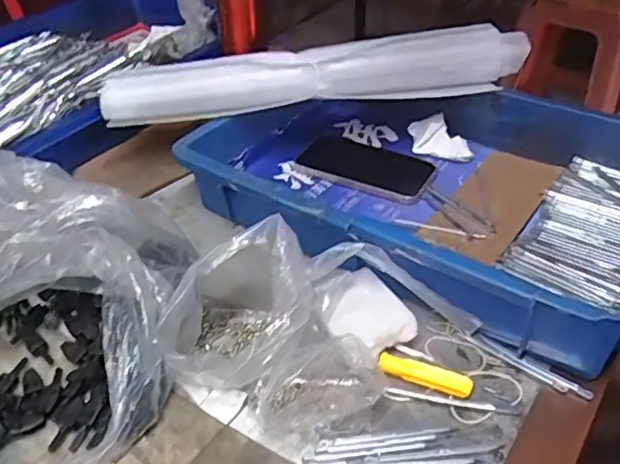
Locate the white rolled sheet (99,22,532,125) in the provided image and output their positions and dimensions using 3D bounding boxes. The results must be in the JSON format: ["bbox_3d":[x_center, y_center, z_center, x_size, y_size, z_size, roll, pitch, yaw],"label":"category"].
[{"bbox_3d":[0.007,-0.168,0.629,0.434,0.056,0.055,-4,40,-4],"label":"white rolled sheet"}]

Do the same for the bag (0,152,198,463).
[{"bbox_3d":[-0.193,0.057,0.433,0.185,0.129,0.227,-5,40,-5],"label":"bag"}]

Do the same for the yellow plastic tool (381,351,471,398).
[{"bbox_3d":[0.087,0.107,0.449,0.069,0.010,0.016,14,42,18],"label":"yellow plastic tool"}]

